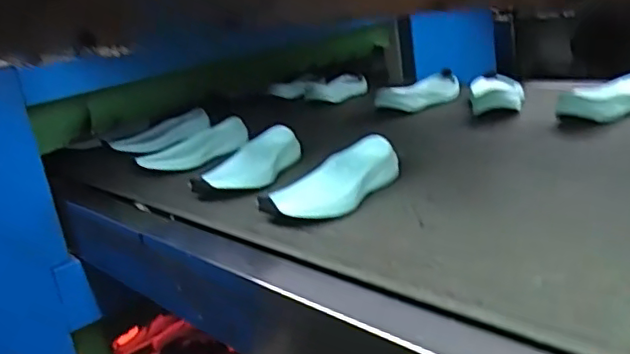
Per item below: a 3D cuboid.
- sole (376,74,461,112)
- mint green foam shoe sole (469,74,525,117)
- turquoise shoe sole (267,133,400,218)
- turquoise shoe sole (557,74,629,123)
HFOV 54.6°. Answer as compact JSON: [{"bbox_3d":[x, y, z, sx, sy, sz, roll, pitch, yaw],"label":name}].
[{"bbox_3d":[0.203,-0.155,1.126,0.092,0.040,0.213,8,23,42],"label":"sole"},{"bbox_3d":[0.308,-0.145,1.039,0.082,0.049,0.197,-3,17,17],"label":"mint green foam shoe sole"},{"bbox_3d":[0.034,0.004,0.693,0.080,0.046,0.193,1,18,27],"label":"turquoise shoe sole"},{"bbox_3d":[0.440,-0.113,0.881,0.190,0.045,0.087,-20,21,-33],"label":"turquoise shoe sole"}]

